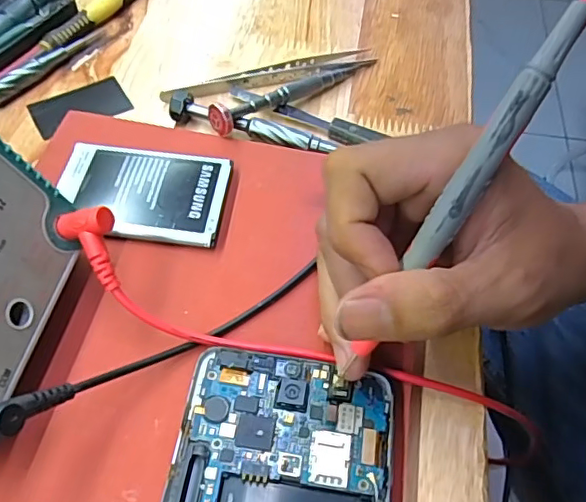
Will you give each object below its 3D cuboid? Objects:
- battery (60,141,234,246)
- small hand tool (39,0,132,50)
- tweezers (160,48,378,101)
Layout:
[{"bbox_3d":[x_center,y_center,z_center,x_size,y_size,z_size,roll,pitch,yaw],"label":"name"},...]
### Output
[{"bbox_3d":[-0.073,-0.027,0.269,0.080,0.010,0.052,5,55,1],"label":"battery"},{"bbox_3d":[-0.120,-0.152,0.352,0.012,0.017,0.096,29,59,17],"label":"small hand tool"},{"bbox_3d":[-0.012,-0.104,0.332,0.130,0.008,0.015,-16,57,-13],"label":"tweezers"}]

